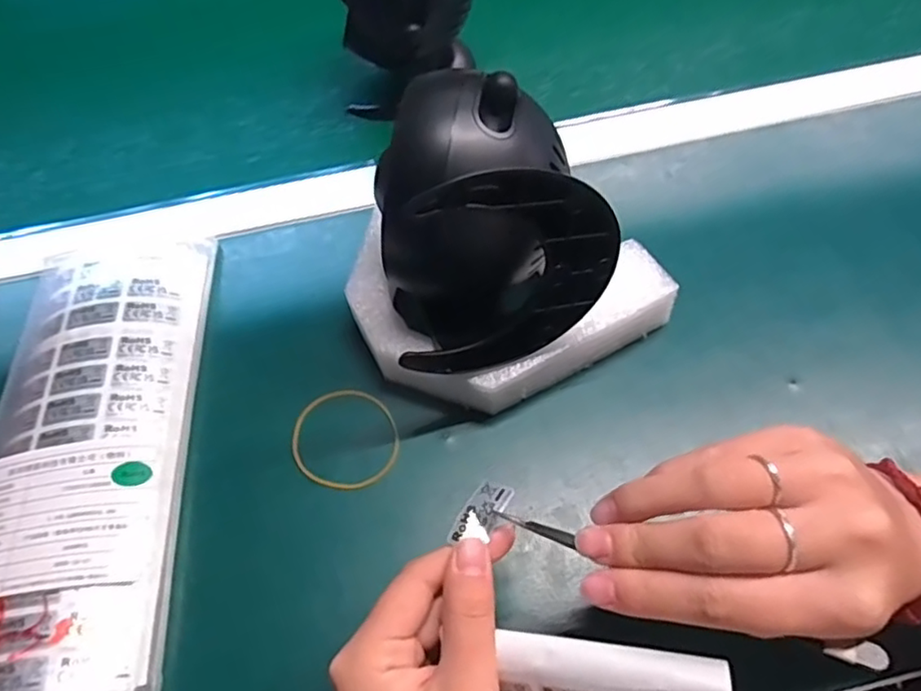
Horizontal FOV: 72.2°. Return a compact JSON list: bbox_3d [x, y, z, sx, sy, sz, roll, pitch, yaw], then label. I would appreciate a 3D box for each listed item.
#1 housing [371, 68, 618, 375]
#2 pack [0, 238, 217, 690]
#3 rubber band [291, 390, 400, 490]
[{"bbox_3d":[0.015,-0.058,0.307,0.103,0.107,0.092,-11,58,-2],"label":"housing"},{"bbox_3d":[-0.202,0.077,0.328,0.116,0.020,0.339,-7,58,0],"label":"pack"},{"bbox_3d":[-0.065,0.052,0.356,0.058,0.004,0.063,-2,58,3],"label":"rubber band"}]

